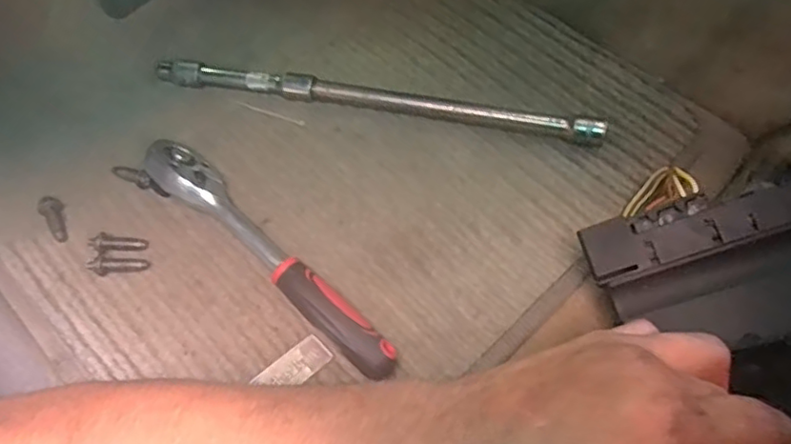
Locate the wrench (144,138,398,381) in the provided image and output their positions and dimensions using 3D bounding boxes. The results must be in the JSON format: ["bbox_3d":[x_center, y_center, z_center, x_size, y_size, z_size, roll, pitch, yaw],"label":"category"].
[{"bbox_3d":[-0.090,0.019,0.432,0.238,0.034,0.043,38,69,20],"label":"wrench"}]

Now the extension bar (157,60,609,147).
[{"bbox_3d":[-0.019,-0.102,0.504,0.368,0.022,0.019,11,61,7],"label":"extension bar"}]

